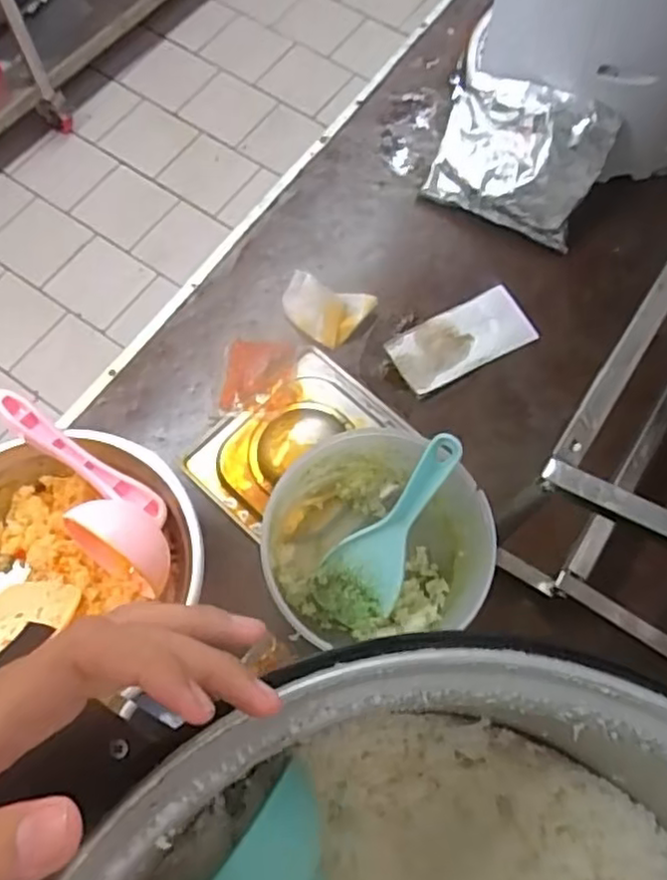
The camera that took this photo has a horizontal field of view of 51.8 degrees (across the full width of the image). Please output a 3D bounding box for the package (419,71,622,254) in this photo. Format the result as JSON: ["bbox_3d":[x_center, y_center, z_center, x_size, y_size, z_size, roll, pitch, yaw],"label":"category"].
[{"bbox_3d":[0.183,-0.290,0.700,0.165,0.039,0.131,26,108,16],"label":"package"}]

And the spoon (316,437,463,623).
[{"bbox_3d":[0.044,0.076,0.549,0.062,0.202,0.031,33,30,12],"label":"spoon"}]

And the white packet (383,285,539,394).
[{"bbox_3d":[0.127,-0.101,0.683,0.138,0.010,0.068,-25,71,-10],"label":"white packet"}]

